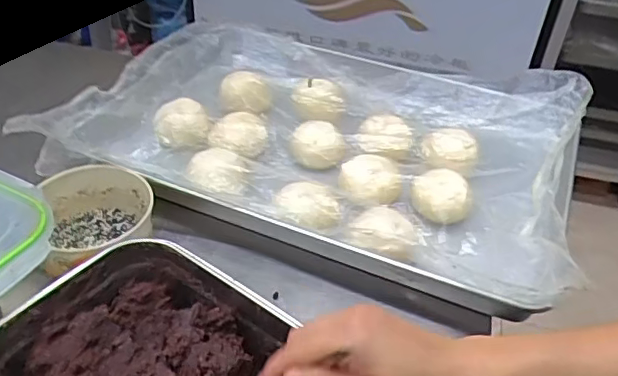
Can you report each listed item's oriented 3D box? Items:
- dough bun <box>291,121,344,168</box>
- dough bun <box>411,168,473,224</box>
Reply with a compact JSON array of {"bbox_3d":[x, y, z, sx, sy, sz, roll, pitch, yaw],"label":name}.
[{"bbox_3d":[0.013,-0.058,0.764,0.070,0.031,0.068,8,40,6],"label":"dough bun"},{"bbox_3d":[0.162,0.008,0.691,0.068,0.032,0.071,11,40,10],"label":"dough bun"}]

